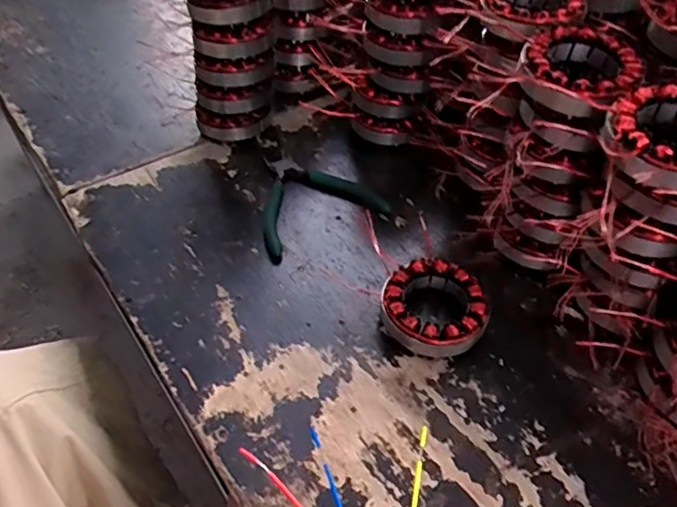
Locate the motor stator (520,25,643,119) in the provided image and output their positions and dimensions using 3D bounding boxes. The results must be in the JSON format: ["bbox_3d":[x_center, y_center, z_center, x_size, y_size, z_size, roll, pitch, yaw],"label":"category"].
[{"bbox_3d":[0.184,-0.140,0.420,0.079,0.027,0.092,14,49,14],"label":"motor stator"}]

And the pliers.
[{"bbox_3d":[-0.047,-0.078,0.595,0.136,0.014,0.183,-24,51,-19],"label":"pliers"}]

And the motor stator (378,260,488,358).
[{"bbox_3d":[0.080,0.044,0.468,0.085,0.030,0.085,-1,47,1],"label":"motor stator"}]

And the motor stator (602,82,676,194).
[{"bbox_3d":[0.223,-0.077,0.367,0.084,0.030,0.087,-1,47,1],"label":"motor stator"}]

